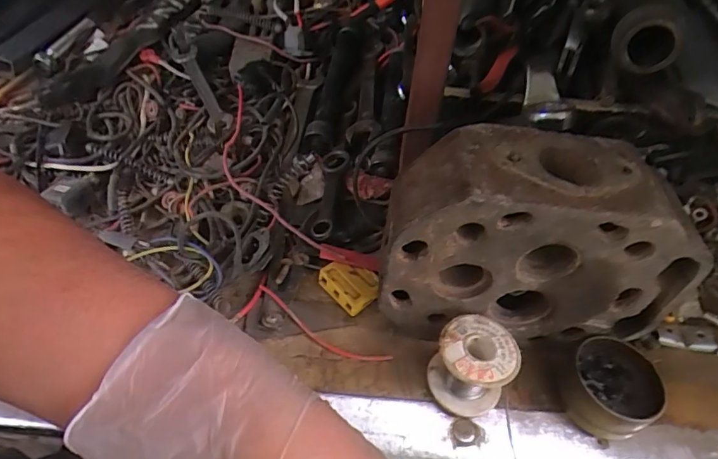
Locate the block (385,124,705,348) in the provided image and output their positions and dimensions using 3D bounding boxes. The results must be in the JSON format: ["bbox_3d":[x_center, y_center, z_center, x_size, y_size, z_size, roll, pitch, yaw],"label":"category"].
[{"bbox_3d":[0.120,0.014,0.355,0.199,0.156,0.080,3,50,-2],"label":"block"}]

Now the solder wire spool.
[{"bbox_3d":[0.081,0.099,0.349,0.053,0.052,0.054,2,50,-2],"label":"solder wire spool"}]

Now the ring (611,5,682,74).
[{"bbox_3d":[0.222,-0.146,0.374,0.047,0.044,0.022,28,53,18],"label":"ring"}]

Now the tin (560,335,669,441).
[{"bbox_3d":[0.185,0.115,0.355,0.068,0.032,0.063,2,50,-2],"label":"tin"}]

